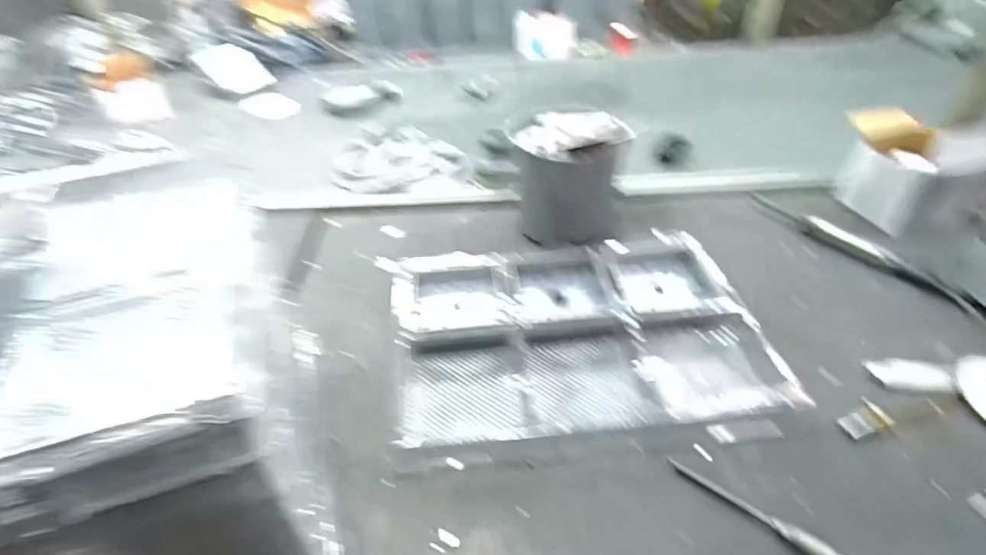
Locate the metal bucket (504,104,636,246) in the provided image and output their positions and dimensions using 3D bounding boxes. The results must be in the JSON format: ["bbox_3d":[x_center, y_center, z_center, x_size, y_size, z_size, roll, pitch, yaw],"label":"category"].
[{"bbox_3d":[0.124,-0.171,0.880,0.180,0.198,0.180,-2,38,2],"label":"metal bucket"}]

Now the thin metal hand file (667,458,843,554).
[{"bbox_3d":[0.254,0.227,0.497,0.177,0.017,0.019,28,48,33],"label":"thin metal hand file"}]

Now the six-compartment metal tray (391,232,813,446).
[{"bbox_3d":[0.105,0.070,0.688,0.459,0.051,0.338,-6,38,-3],"label":"six-compartment metal tray"}]

